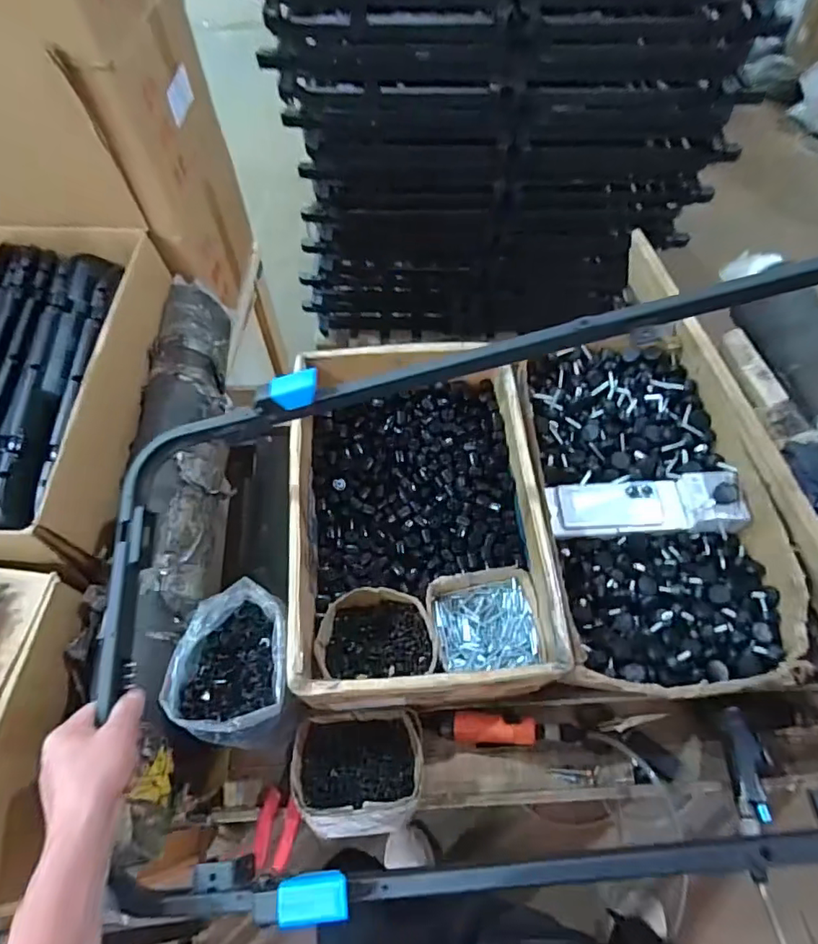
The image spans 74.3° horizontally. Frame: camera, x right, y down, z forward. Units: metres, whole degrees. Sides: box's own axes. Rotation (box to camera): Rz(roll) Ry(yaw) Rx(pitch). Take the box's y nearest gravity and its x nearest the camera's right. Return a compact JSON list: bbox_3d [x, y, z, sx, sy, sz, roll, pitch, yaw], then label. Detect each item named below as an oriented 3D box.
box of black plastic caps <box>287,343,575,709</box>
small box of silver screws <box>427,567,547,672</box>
[{"bbox_3d":[0.011,0.064,0.825,0.345,0.155,0.517,-3,61,-1],"label":"box of black plastic caps"},{"bbox_3d":[0.110,0.215,0.800,0.158,0.049,0.132,-6,61,-3],"label":"small box of silver screws"}]

